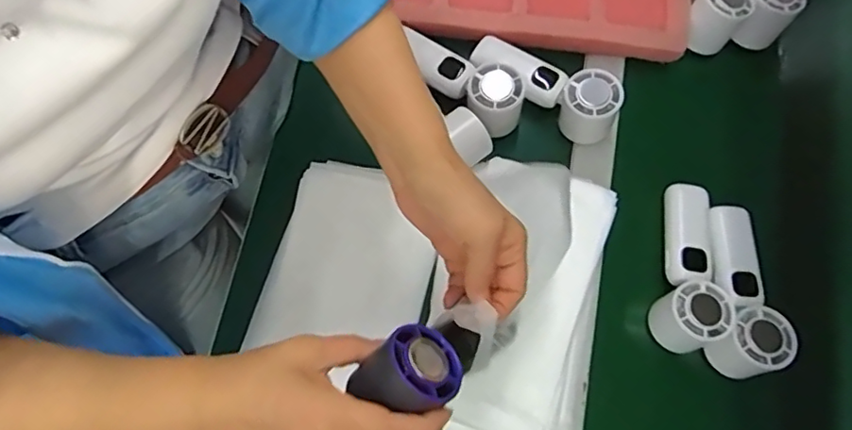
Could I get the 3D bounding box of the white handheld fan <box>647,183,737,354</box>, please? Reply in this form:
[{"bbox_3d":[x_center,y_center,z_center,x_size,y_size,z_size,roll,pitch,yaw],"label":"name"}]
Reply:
[{"bbox_3d":[0.249,0.046,0.526,0.048,0.054,0.157,11,74,1],"label":"white handheld fan"}]

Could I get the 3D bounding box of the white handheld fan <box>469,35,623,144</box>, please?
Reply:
[{"bbox_3d":[0.119,-0.133,0.561,0.154,0.056,0.048,32,75,7],"label":"white handheld fan"}]

